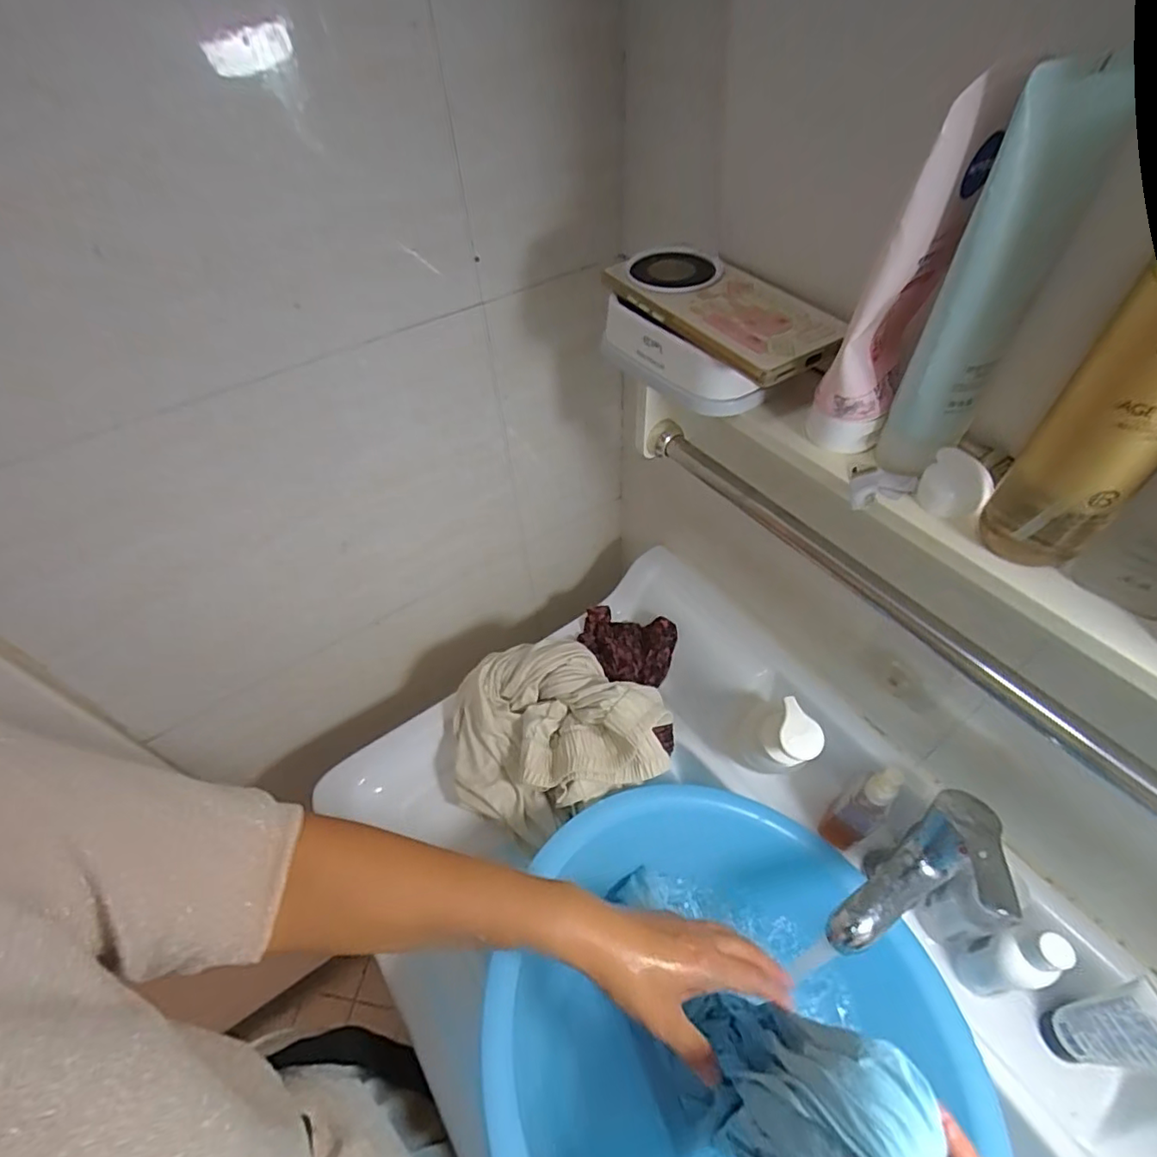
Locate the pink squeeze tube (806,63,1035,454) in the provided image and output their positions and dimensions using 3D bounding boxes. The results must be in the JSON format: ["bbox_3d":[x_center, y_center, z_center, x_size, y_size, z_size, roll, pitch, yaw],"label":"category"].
[{"bbox_3d":[0.149,-0.132,0.273,0.036,0.161,0.048,19,54,18],"label":"pink squeeze tube"}]

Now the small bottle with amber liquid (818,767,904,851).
[{"bbox_3d":[0.249,0.206,0.504,0.029,0.133,0.032,-29,55,-19],"label":"small bottle with amber liquid"}]

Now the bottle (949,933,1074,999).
[{"bbox_3d":[0.338,0.301,0.446,0.034,0.111,0.036,-8,50,-3],"label":"bottle"}]

